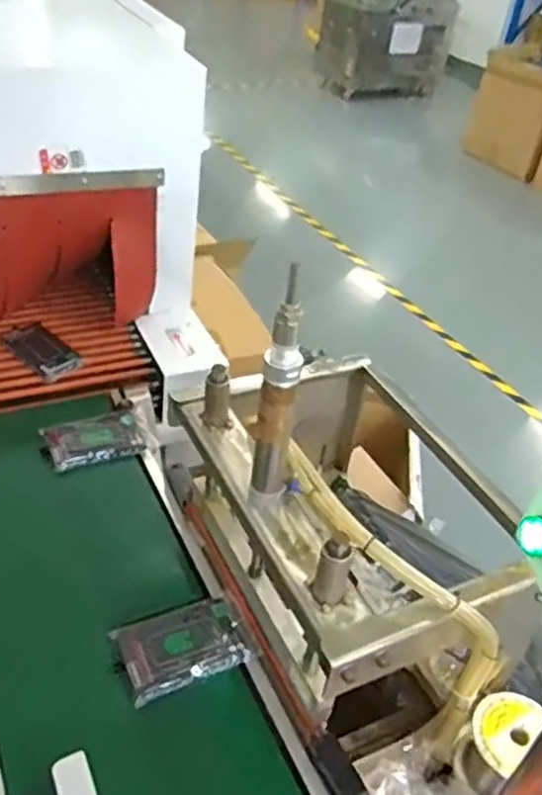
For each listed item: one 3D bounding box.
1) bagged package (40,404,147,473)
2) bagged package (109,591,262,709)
[{"bbox_3d":[-0.271,0.065,1.070,0.144,0.026,0.106,-17,44,-28],"label":"bagged package"},{"bbox_3d":[-0.098,0.291,0.819,0.153,0.040,0.095,-11,42,-23],"label":"bagged package"}]

